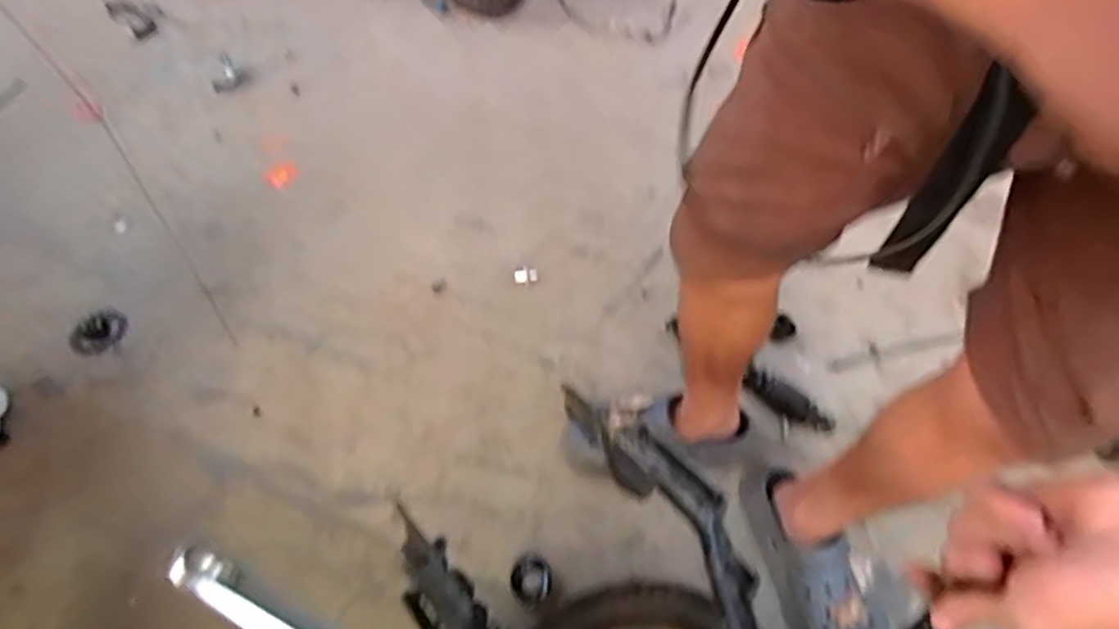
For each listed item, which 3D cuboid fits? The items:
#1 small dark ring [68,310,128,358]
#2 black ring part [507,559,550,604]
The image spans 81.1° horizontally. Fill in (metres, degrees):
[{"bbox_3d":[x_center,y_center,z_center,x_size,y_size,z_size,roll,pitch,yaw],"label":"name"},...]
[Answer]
[{"bbox_3d":[-0.772,0.030,1.096,0.086,0.005,0.086,0,54,0],"label":"small dark ring"},{"bbox_3d":[-0.038,0.341,0.841,0.054,0.019,0.057,0,54,0],"label":"black ring part"}]

